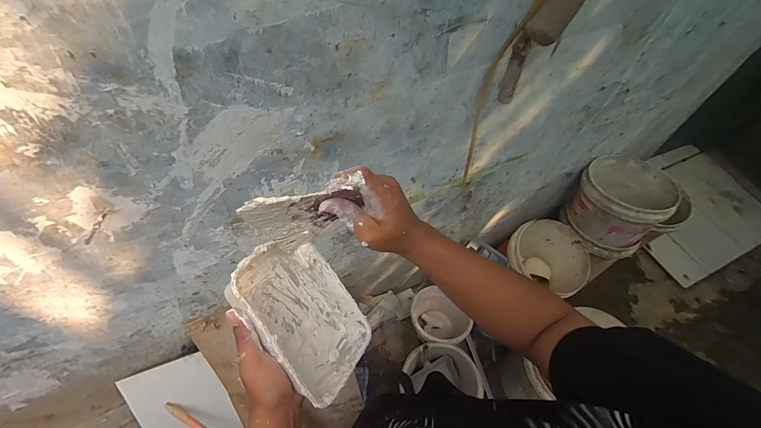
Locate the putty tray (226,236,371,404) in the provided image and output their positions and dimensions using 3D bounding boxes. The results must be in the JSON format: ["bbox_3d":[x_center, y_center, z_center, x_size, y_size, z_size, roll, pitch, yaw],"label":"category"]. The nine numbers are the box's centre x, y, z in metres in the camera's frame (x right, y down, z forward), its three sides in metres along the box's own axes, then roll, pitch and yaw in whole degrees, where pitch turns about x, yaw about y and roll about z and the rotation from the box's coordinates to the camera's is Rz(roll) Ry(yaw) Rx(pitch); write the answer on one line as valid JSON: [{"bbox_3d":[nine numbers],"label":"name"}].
[{"bbox_3d":[-0.088,0.111,0.370,0.169,0.047,0.114,54,36,-10],"label":"putty tray"}]

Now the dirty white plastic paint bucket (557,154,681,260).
[{"bbox_3d":[0.972,-0.045,1.351,0.339,0.271,0.338,1,55,-2],"label":"dirty white plastic paint bucket"}]

